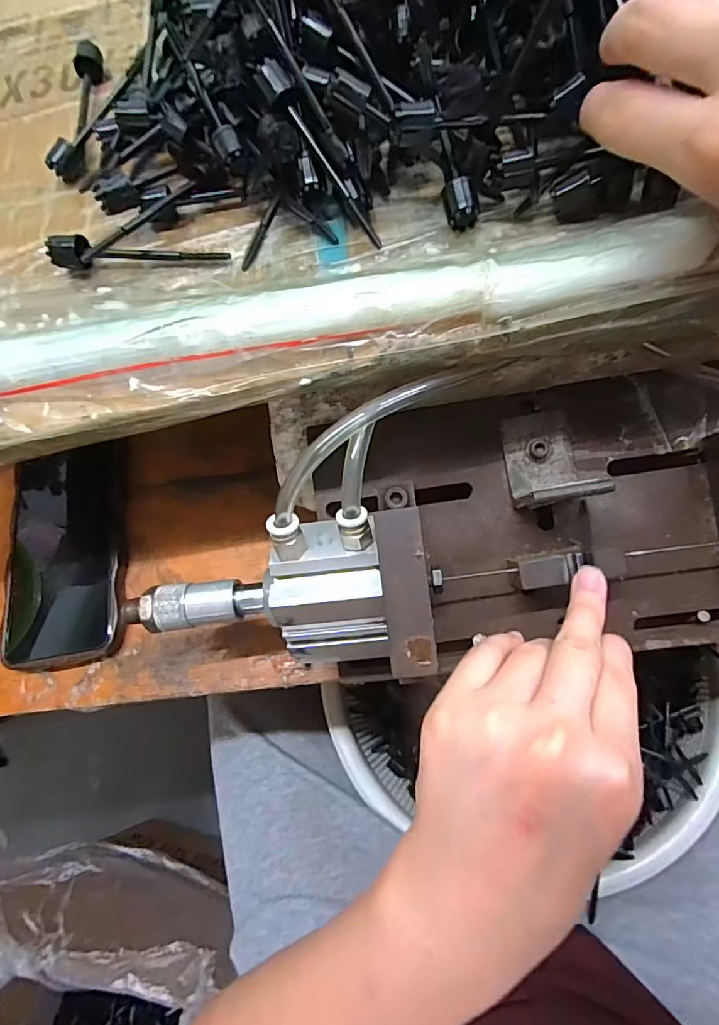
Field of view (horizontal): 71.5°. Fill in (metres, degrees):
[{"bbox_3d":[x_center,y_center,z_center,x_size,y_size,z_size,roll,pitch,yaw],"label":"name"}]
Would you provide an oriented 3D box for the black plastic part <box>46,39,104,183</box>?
[{"bbox_3d":[-0.156,-0.226,0.282,0.019,0.021,0.092,-3,69,7],"label":"black plastic part"}]

